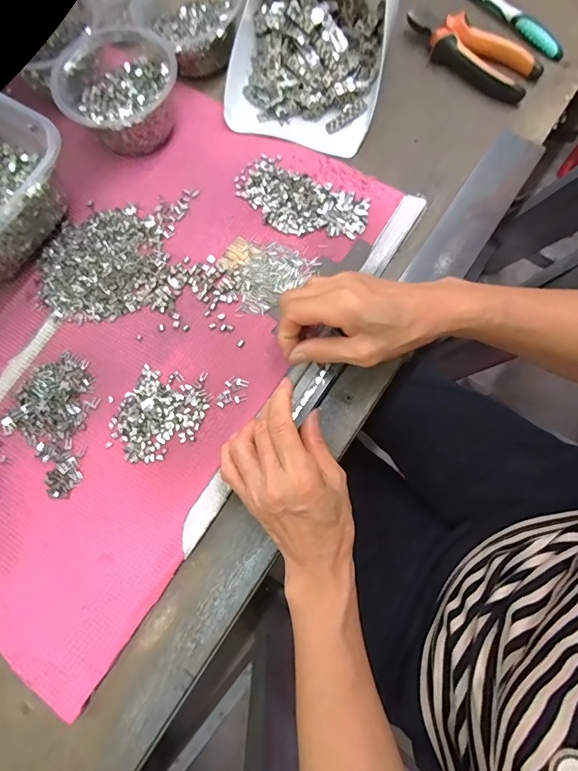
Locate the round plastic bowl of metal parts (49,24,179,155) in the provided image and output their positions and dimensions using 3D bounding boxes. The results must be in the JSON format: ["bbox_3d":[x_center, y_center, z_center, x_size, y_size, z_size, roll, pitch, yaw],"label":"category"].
[{"bbox_3d":[-0.169,-0.300,0.430,0.115,0.060,0.130,-24,75,-3],"label":"round plastic bowl of metal parts"}]

